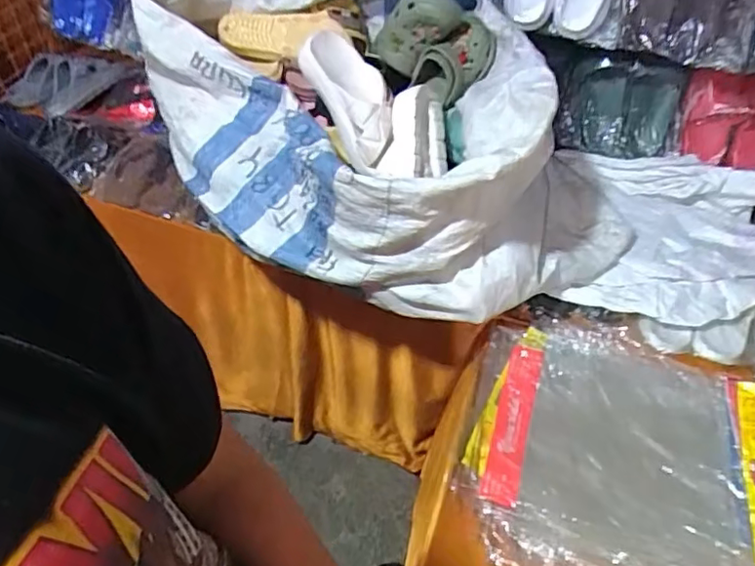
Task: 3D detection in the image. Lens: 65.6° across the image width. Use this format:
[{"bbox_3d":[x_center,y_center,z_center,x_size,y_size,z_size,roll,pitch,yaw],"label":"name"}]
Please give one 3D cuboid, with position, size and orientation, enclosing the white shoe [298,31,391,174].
[{"bbox_3d":[-0.036,-0.296,0.947,0.085,0.211,0.085,-32,14,-28],"label":"white shoe"}]

